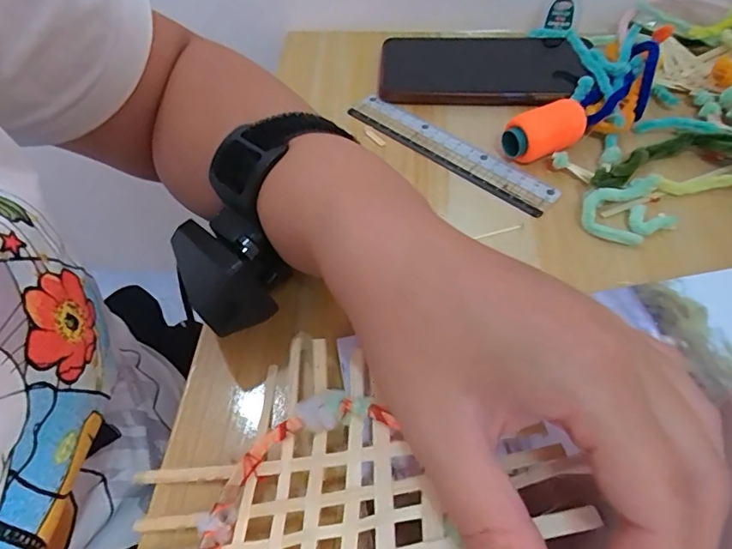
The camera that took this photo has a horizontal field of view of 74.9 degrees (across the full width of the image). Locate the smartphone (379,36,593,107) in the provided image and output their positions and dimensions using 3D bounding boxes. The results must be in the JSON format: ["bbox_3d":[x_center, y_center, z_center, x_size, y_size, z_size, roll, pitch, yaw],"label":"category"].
[{"bbox_3d":[0.088,-0.160,0.374,0.151,0.015,0.089,2,53,6],"label":"smartphone"}]

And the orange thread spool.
[{"bbox_3d":[0.115,-0.090,0.310,0.052,0.027,0.029,-30,57,-18],"label":"orange thread spool"}]

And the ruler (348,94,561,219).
[{"bbox_3d":[0.054,-0.086,0.326,0.159,0.005,0.029,37,66,25],"label":"ruler"}]

